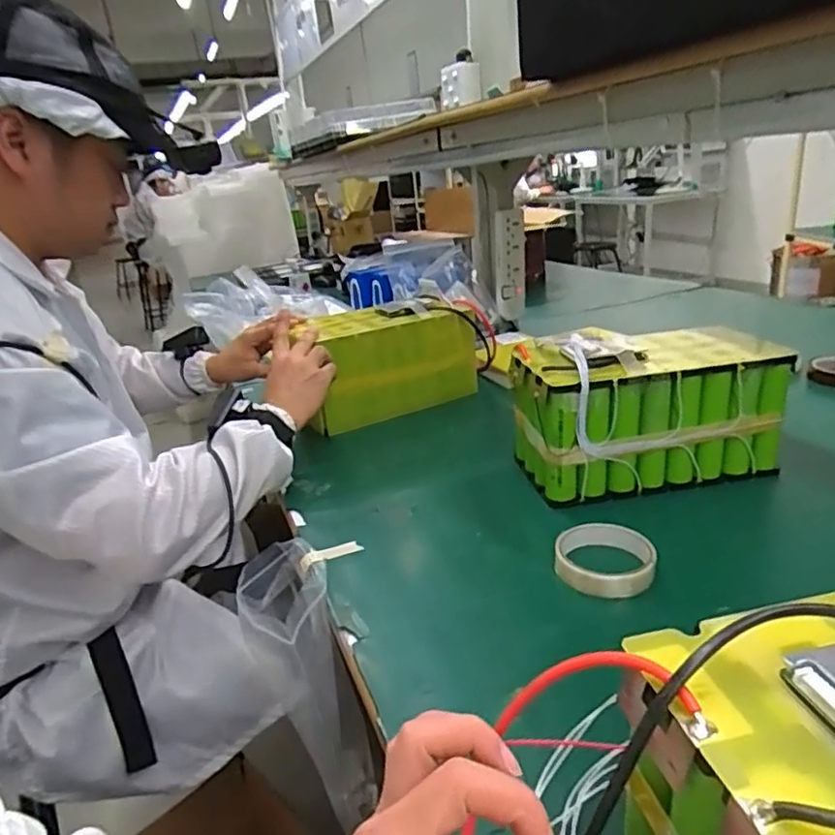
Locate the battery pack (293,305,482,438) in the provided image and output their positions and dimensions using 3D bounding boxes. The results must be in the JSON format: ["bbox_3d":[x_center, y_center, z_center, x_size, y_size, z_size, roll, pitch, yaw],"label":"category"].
[{"bbox_3d":[-0.044,-0.087,0.995,0.289,0.164,0.100,-18,25,-25],"label":"battery pack"}]

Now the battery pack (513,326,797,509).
[{"bbox_3d":[0.266,-0.013,0.731,0.281,0.159,0.132,-9,22,-6],"label":"battery pack"}]

